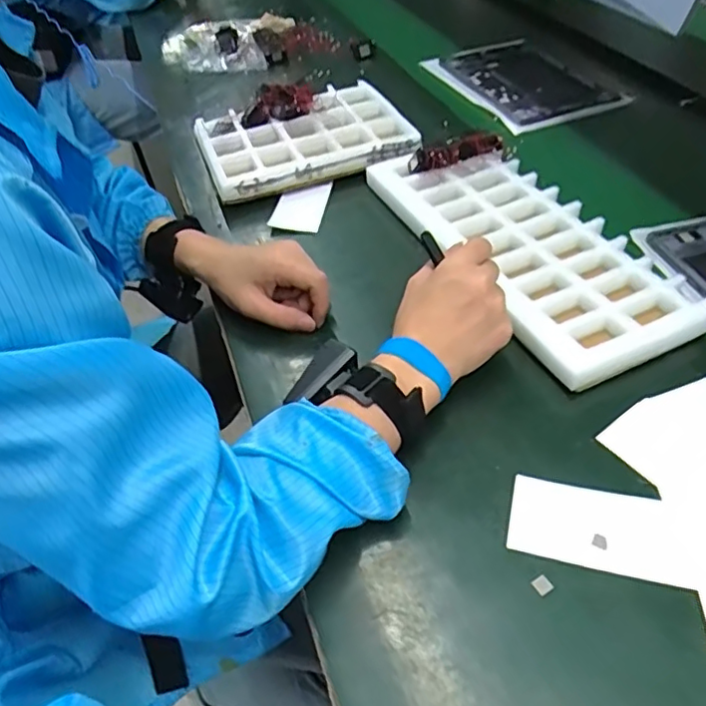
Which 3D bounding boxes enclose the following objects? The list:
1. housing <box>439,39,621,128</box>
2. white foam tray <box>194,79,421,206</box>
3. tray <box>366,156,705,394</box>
[{"bbox_3d":[0.264,-0.425,0.932,0.185,0.027,0.277,-17,47,-13],"label":"housing"},{"bbox_3d":[-0.064,-0.282,0.778,0.254,0.031,0.200,-14,47,-13],"label":"white foam tray"},{"bbox_3d":[0.164,-0.116,0.609,0.173,0.032,0.368,-17,47,-13],"label":"tray"}]

